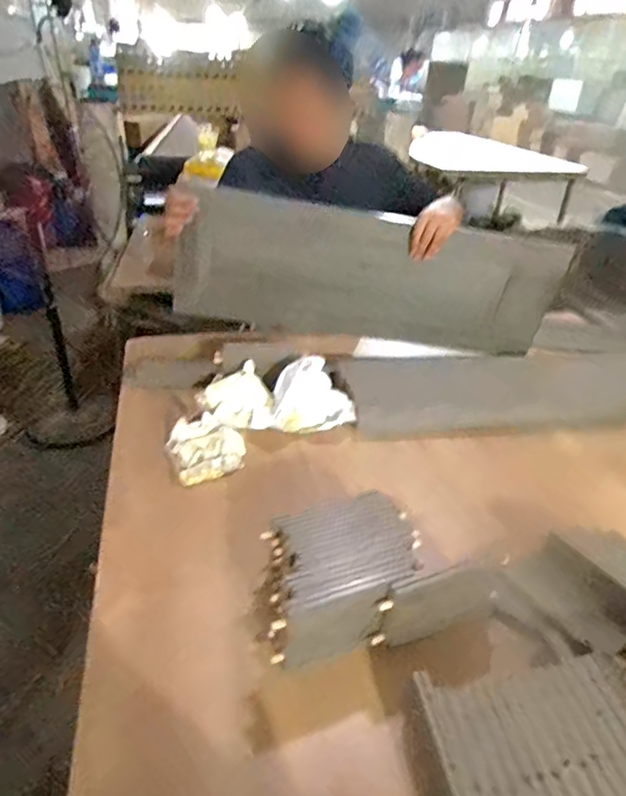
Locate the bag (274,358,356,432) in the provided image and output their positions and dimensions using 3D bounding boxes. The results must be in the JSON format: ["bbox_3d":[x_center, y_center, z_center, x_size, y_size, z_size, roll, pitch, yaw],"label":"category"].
[{"bbox_3d":[-0.003,-0.007,0.989,0.159,0.120,0.083,-6,33,-15],"label":"bag"}]

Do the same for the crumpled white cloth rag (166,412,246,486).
[{"bbox_3d":[-0.183,0.081,0.895,0.120,0.041,0.117,-14,36,-25],"label":"crumpled white cloth rag"}]

